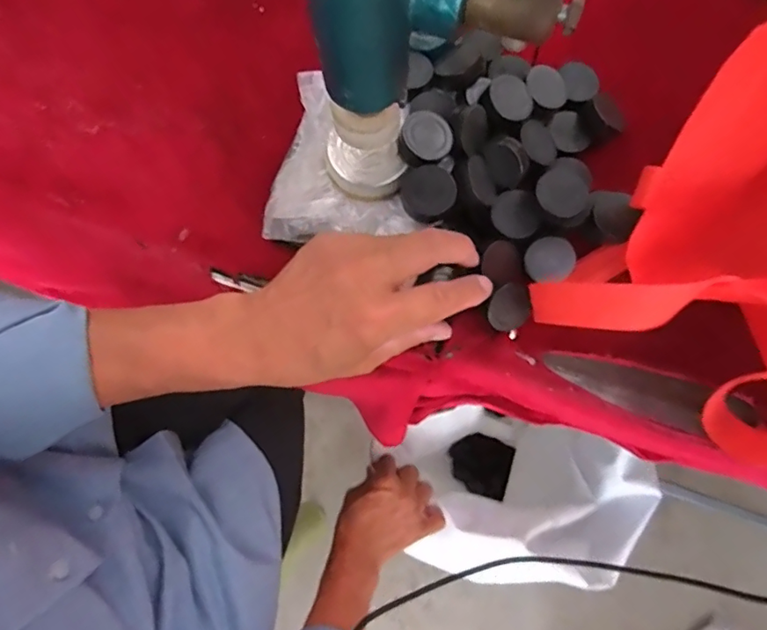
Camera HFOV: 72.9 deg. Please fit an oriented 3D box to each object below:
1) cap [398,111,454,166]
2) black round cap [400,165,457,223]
[{"bbox_3d":[0.027,-0.111,0.327,0.032,0.008,0.033,0,78,0],"label":"cap"},{"bbox_3d":[0.027,-0.075,0.321,0.033,0.016,0.033,-7,91,2],"label":"black round cap"}]

